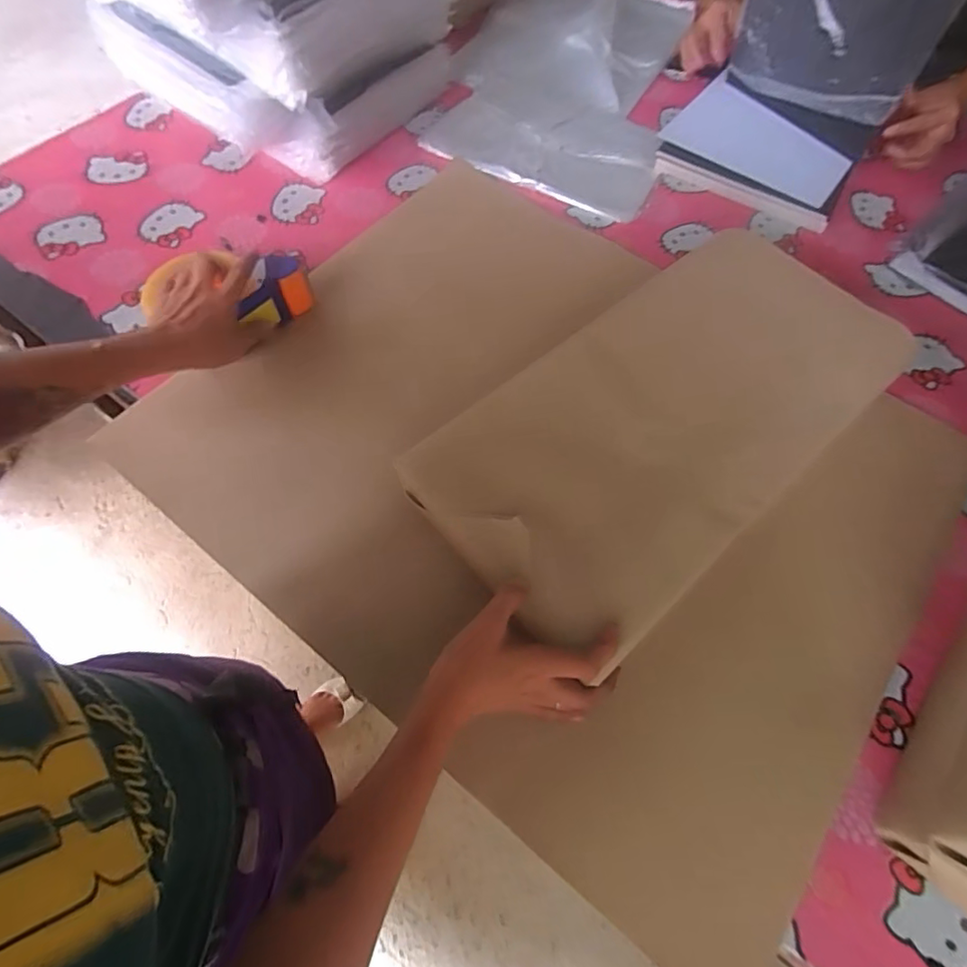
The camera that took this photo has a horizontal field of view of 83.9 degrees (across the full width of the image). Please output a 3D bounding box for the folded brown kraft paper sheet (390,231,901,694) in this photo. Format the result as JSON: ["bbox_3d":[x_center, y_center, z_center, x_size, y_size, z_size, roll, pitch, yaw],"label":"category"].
[{"bbox_3d":[0.197,-0.079,0.537,0.520,0.035,0.253,-38,72,-14],"label":"folded brown kraft paper sheet"}]

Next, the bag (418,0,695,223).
[{"bbox_3d":[0.147,-0.715,0.909,0.356,0.051,0.690,15,64,6],"label":"bag"}]

